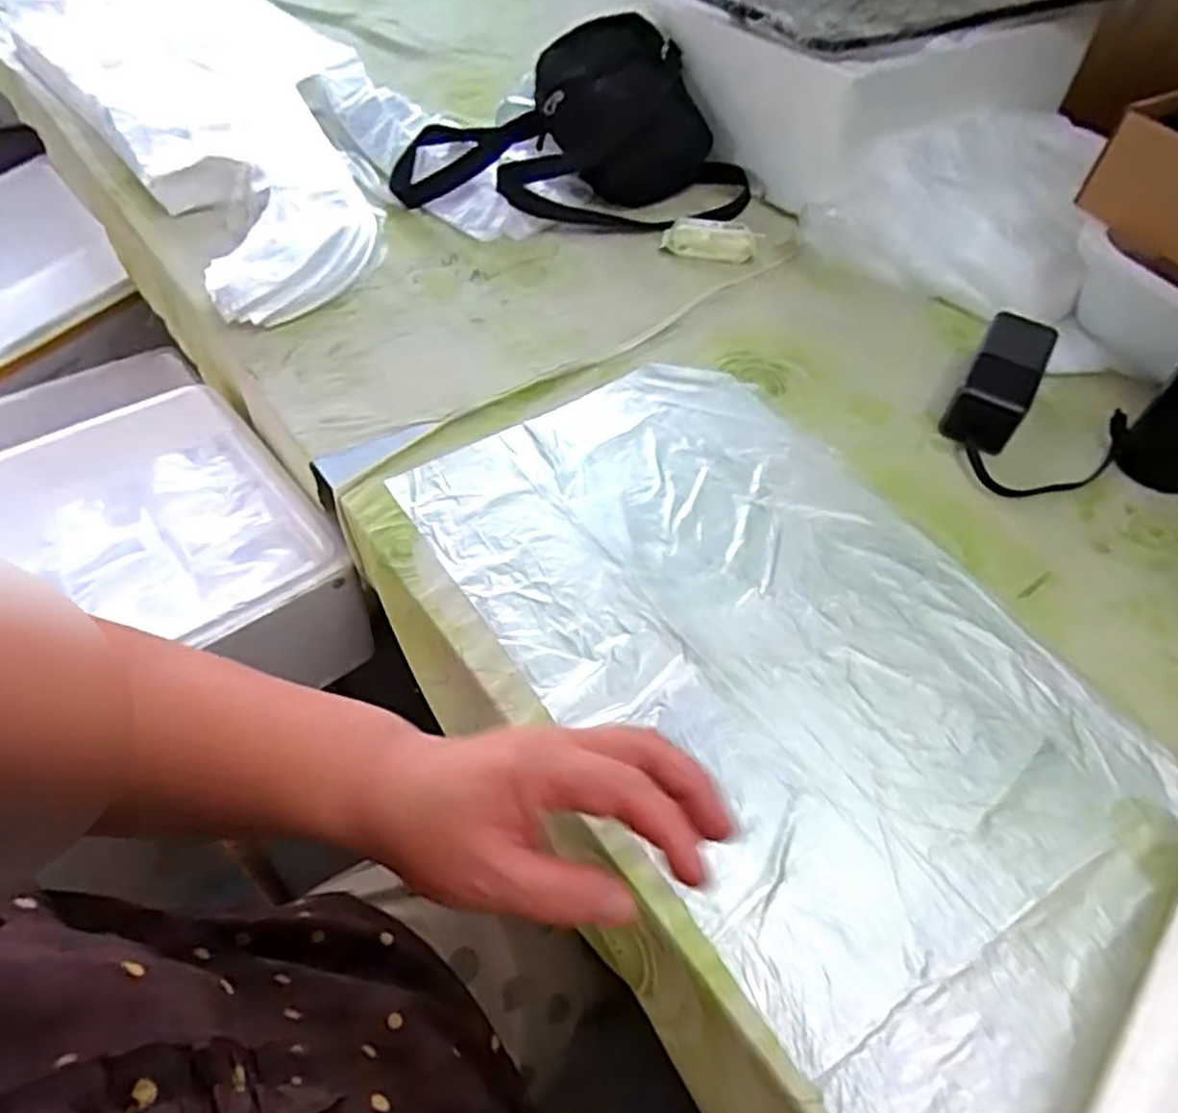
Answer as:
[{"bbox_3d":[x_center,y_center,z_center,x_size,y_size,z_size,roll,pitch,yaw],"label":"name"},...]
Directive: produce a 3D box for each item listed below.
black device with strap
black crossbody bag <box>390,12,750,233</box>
[{"bbox_3d":[0.363,-0.120,0.614,0.131,0.047,0.160,27,55,19],"label":"black device with strap"},{"bbox_3d":[-0.020,-0.451,0.808,0.385,0.131,0.190,1,50,-1],"label":"black crossbody bag"}]

